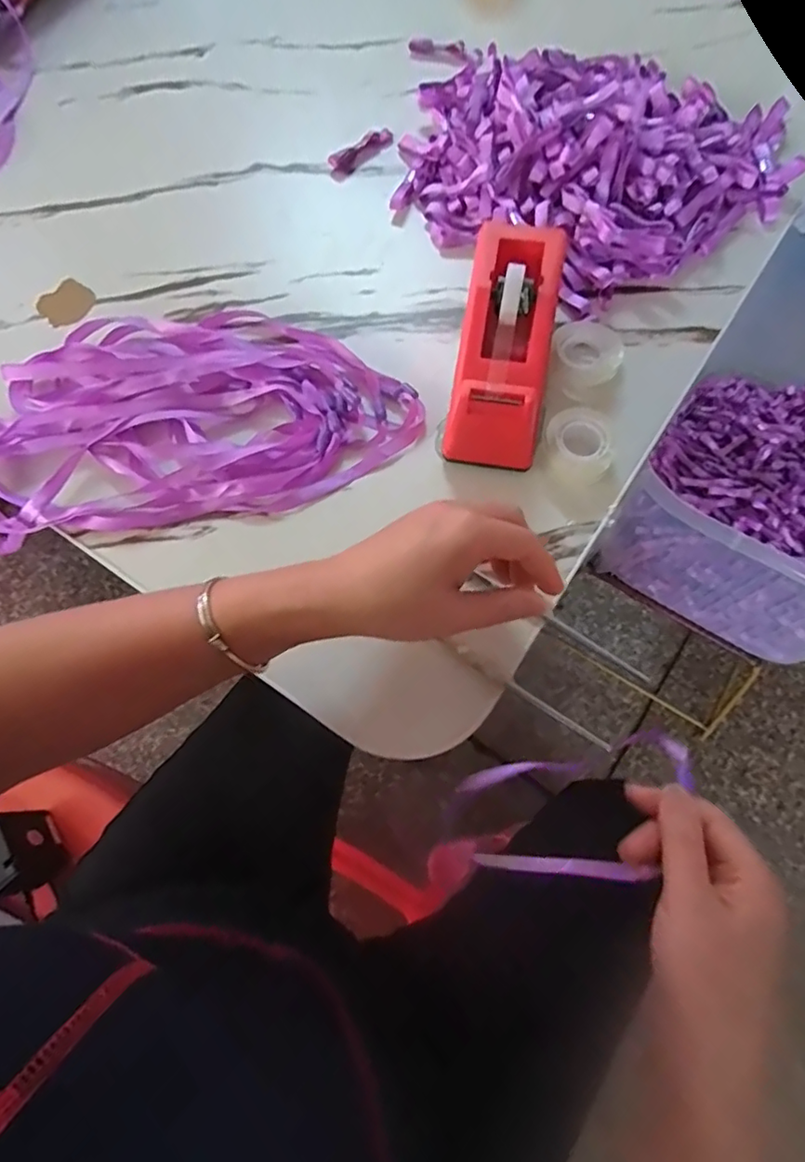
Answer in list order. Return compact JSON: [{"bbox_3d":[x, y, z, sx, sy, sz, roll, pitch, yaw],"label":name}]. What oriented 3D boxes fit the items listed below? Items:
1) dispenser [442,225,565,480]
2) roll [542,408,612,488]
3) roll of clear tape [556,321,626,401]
[{"bbox_3d":[0.067,-0.153,0.377,0.060,0.072,0.156,9,71,6],"label":"dispenser"},{"bbox_3d":[0.116,-0.088,0.373,0.043,0.025,0.044,-1,70,2],"label":"roll"},{"bbox_3d":[0.129,-0.161,0.402,0.041,0.029,0.044,-1,70,2],"label":"roll of clear tape"}]

